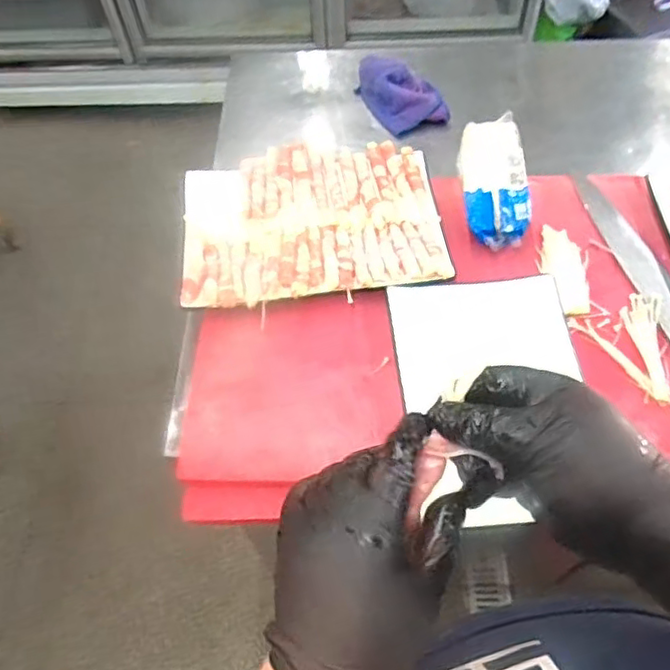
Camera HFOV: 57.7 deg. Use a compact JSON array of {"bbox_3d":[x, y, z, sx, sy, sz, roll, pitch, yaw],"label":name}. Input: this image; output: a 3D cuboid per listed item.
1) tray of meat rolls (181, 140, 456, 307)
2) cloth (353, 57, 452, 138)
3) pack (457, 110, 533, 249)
[{"bbox_3d":[-0.026,-0.130,0.699,0.283,0.031,0.209,-7,57,-1],"label":"tray of meat rolls"},{"bbox_3d":[0.093,-0.365,0.896,0.100,0.047,0.157,-22,59,-10],"label":"cloth"},{"bbox_3d":[0.186,-0.181,0.723,0.074,0.048,0.195,-1,57,3],"label":"pack"}]

